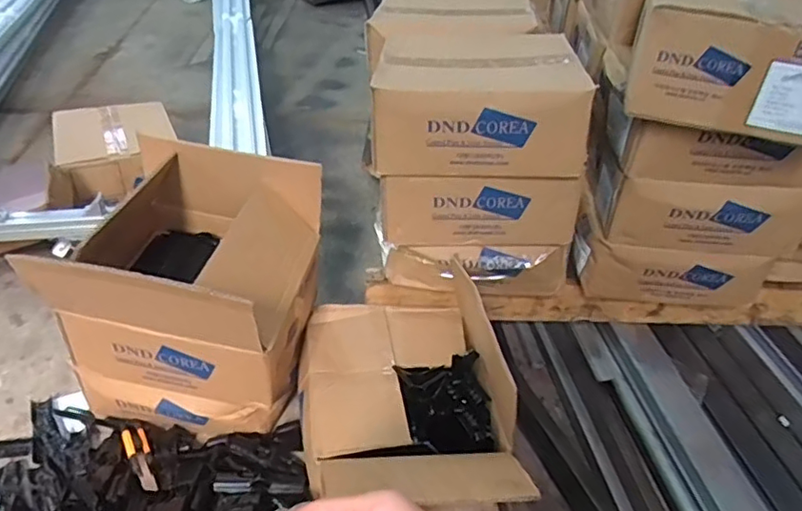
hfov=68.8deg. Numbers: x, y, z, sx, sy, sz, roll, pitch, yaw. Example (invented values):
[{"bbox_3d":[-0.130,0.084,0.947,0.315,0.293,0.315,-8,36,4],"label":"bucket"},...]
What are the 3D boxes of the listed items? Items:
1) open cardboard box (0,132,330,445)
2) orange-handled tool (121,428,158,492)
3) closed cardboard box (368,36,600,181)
[{"bbox_3d":[-0.320,0.077,0.941,0.315,0.379,0.319,9,36,4],"label":"open cardboard box"},{"bbox_3d":[-0.381,0.297,0.860,0.032,0.020,0.143,-20,29,-28],"label":"orange-handled tool"},{"bbox_3d":[0.122,-0.258,0.943,0.311,0.148,0.291,7,36,1],"label":"closed cardboard box"}]

